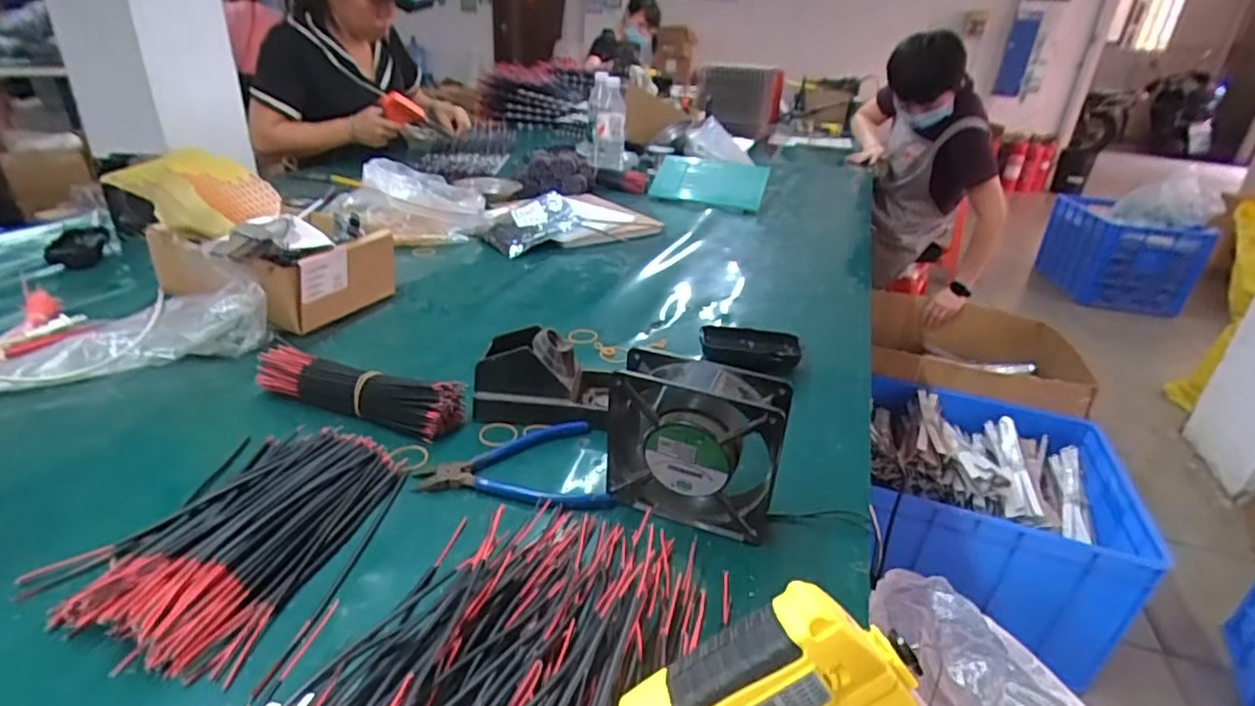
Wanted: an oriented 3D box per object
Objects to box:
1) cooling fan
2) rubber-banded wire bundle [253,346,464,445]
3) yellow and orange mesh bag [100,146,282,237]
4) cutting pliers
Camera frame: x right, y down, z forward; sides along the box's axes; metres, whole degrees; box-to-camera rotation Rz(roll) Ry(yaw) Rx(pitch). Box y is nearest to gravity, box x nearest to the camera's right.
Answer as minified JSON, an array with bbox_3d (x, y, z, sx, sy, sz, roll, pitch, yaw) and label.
[{"bbox_3d":[0.047,0.066,0.444,0.120,0.119,0.045,13,28,19],"label":"cooling fan"},{"bbox_3d":[-0.245,0.032,0.562,0.197,0.042,0.044,11,28,15],"label":"rubber-banded wire bundle"},{"bbox_3d":[-0.446,-0.163,0.642,0.154,0.089,0.047,7,27,8],"label":"yellow and orange mesh bag"},{"bbox_3d":[-0.092,0.091,0.500,0.144,0.010,0.104,-1,27,-9],"label":"cutting pliers"}]

